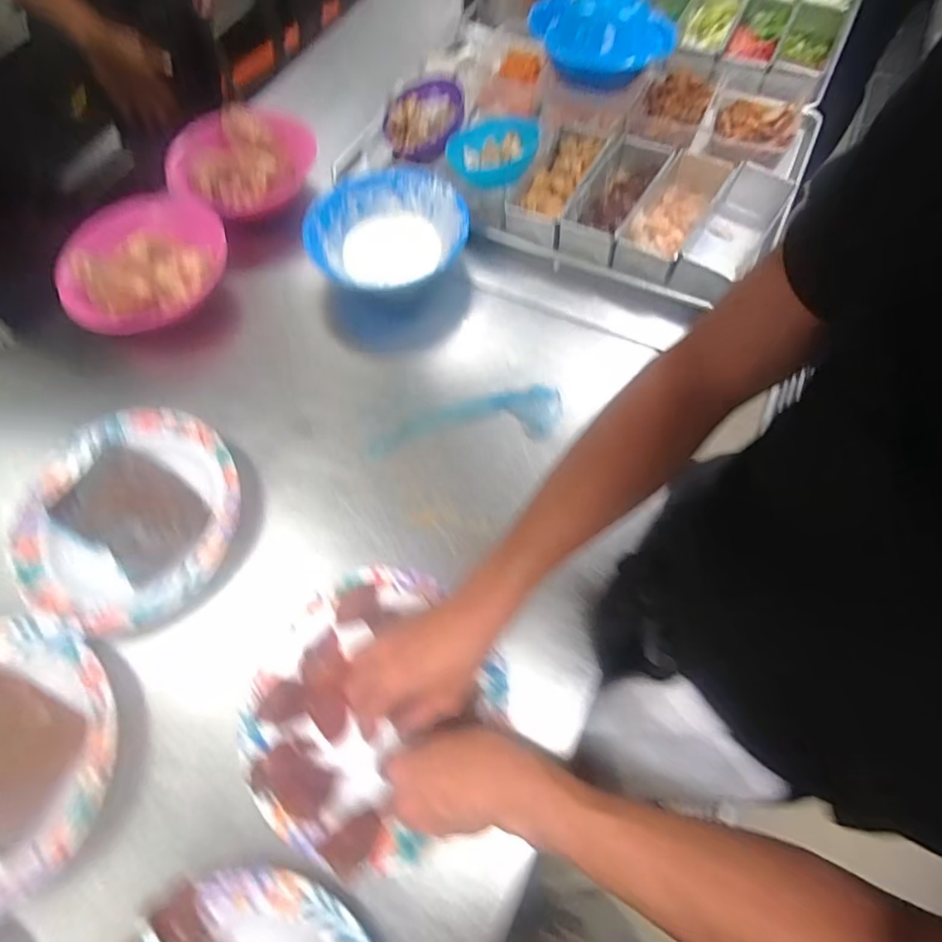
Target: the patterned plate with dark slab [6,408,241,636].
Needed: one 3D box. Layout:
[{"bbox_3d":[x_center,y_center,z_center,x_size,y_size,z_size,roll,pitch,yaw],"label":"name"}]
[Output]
[{"bbox_3d":[-0.386,0.049,0.593,0.245,0.028,0.252,0,66,1],"label":"patterned plate with dark slab"}]

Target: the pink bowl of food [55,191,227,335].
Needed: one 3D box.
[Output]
[{"bbox_3d":[-0.446,-0.284,0.708,0.199,0.065,0.200,0,66,1],"label":"pink bowl of food"}]

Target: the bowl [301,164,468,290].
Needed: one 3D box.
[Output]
[{"bbox_3d":[-0.112,-0.320,0.730,0.215,0.061,0.206,0,66,1],"label":"bowl"}]

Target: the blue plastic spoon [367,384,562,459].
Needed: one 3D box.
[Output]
[{"bbox_3d":[-0.008,-0.065,0.633,0.230,0.025,0.066,-5,66,-1],"label":"blue plastic spoon"}]

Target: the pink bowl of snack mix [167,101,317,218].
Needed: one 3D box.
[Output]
[{"bbox_3d":[-0.339,-0.457,0.771,0.176,0.053,0.173,0,66,1],"label":"pink bowl of snack mix"}]

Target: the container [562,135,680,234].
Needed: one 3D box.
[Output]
[{"bbox_3d":[0.209,-0.397,0.760,0.090,0.070,0.216,32,70,14],"label":"container"}]

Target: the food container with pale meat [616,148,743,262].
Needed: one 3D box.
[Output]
[{"bbox_3d":[0.281,-0.360,0.743,0.083,0.065,0.210,32,70,14],"label":"food container with pale meat"}]

